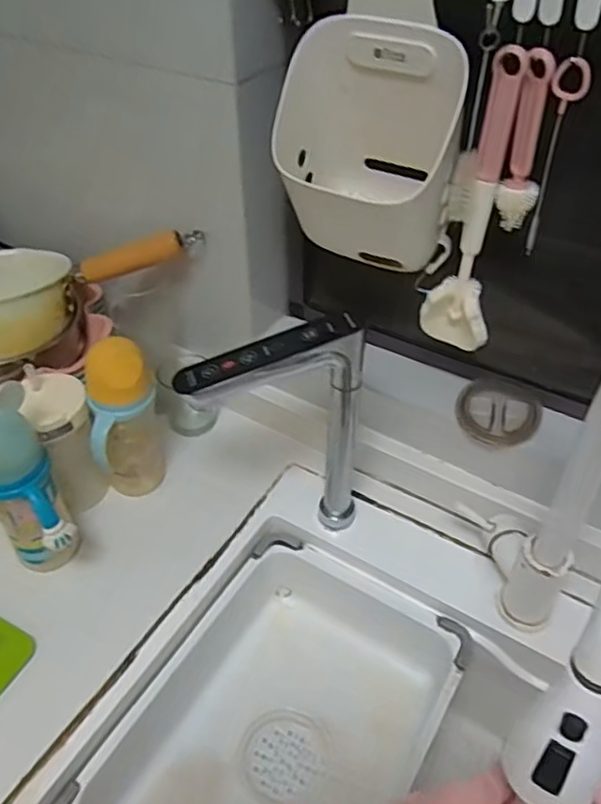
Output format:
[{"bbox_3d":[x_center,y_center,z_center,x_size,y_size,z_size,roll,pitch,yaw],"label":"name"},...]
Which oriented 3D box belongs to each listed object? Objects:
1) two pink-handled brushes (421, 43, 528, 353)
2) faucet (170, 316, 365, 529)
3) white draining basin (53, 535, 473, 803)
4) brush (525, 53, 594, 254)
[{"bbox_3d":[0.145,-0.152,0.540,0.056,0.254,0.037,9,45,9],"label":"two pink-handled brushes"},{"bbox_3d":[-0.023,0.041,0.626,0.161,0.274,0.032,-13,46,-12],"label":"faucet"},{"bbox_3d":[-0.010,0.326,0.648,0.249,0.117,0.355,24,49,23],"label":"white draining basin"},{"bbox_3d":[0.192,-0.184,0.496,0.024,0.150,0.012,13,46,13],"label":"brush"}]

